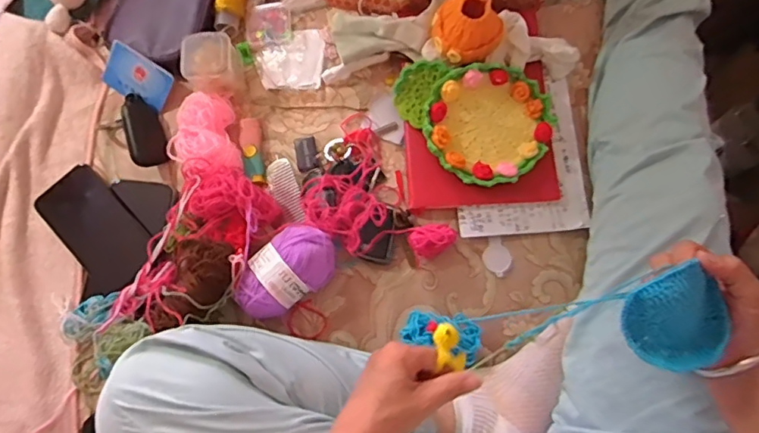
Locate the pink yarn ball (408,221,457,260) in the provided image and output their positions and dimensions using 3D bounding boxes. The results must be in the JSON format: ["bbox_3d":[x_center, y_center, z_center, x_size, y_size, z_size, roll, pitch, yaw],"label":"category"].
[{"bbox_3d":[0.062,0.023,0.586,0.053,0.032,0.036,-31,78,-10],"label":"pink yarn ball"}]

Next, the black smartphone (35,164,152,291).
[{"bbox_3d":[-0.320,0.012,0.595,0.075,0.007,0.146,-42,80,-12],"label":"black smartphone"}]

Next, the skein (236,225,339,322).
[{"bbox_3d":[-0.099,0.058,0.564,0.110,0.056,0.069,-35,79,-11],"label":"skein"}]

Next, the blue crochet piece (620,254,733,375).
[{"bbox_3d":[0.231,0.073,0.407,0.078,0.040,0.078,-23,112,-16],"label":"blue crochet piece"}]

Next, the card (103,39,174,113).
[{"bbox_3d":[-0.290,-0.167,0.630,0.085,0.007,0.054,30,109,4],"label":"card"}]

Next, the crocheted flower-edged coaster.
[{"bbox_3d":[0.131,-0.105,0.605,0.153,0.027,0.133,-10,84,-9],"label":"crocheted flower-edged coaster"}]

